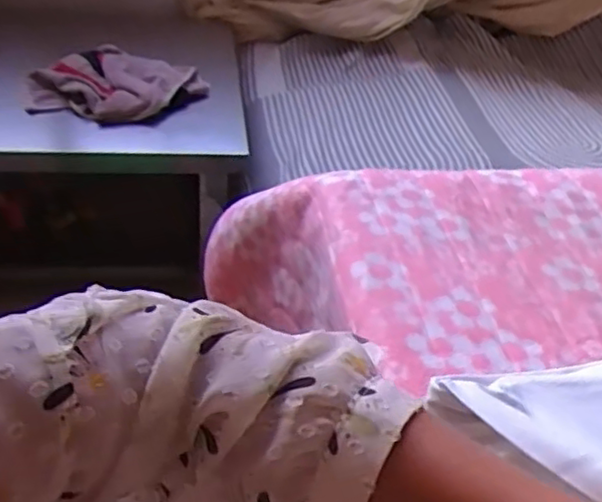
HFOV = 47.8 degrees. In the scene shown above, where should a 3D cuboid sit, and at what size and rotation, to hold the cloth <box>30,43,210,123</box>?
[{"bbox_3d":[-0.329,-0.292,1.231,0.289,0.072,0.203,10,39,3],"label":"cloth"}]

